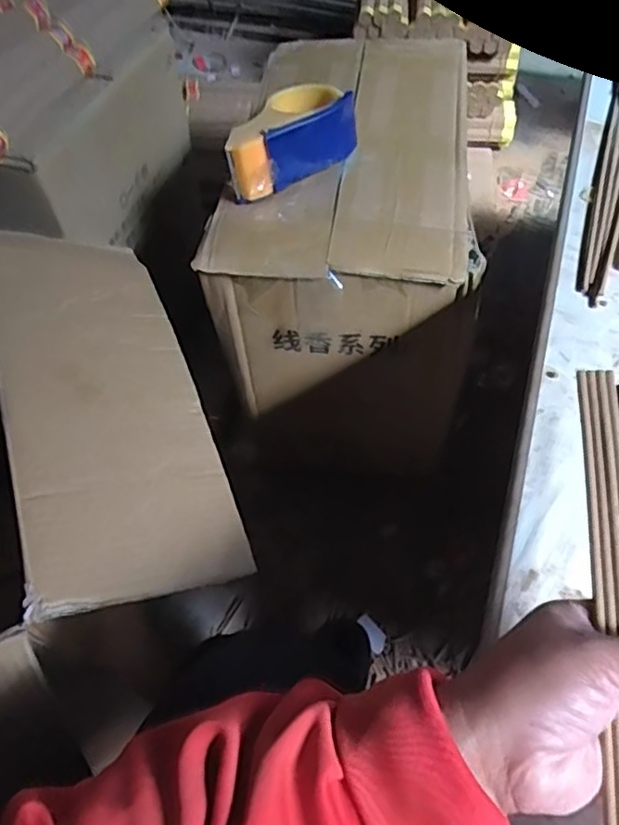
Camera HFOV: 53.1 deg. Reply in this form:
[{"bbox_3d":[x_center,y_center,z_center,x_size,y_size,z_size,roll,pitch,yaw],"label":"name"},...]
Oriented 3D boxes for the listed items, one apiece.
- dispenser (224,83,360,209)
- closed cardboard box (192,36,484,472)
[{"bbox_3d":[-0.026,-0.285,0.643,0.156,0.061,0.082,-36,62,-18],"label":"dispenser"},{"bbox_3d":[0.063,-0.201,0.830,0.269,0.368,0.424,6,57,7],"label":"closed cardboard box"}]

